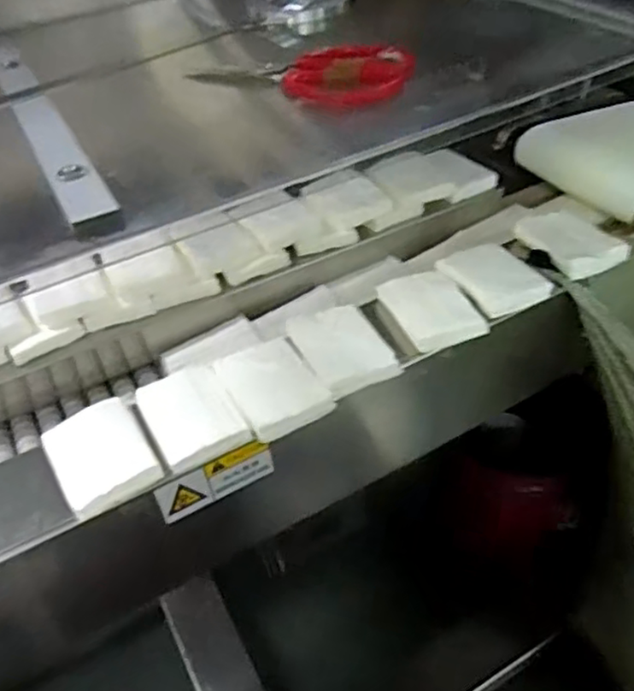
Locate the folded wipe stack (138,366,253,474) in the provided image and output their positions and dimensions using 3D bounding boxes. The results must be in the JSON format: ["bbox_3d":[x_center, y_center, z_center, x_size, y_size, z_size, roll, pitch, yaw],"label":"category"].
[{"bbox_3d":[-0.113,0.058,0.574,0.073,0.019,0.102,-25,46,-19],"label":"folded wipe stack"}]

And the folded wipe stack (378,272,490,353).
[{"bbox_3d":[0.113,-0.037,0.658,0.072,0.020,0.103,-19,45,-14],"label":"folded wipe stack"}]

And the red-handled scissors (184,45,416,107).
[{"bbox_3d":[-0.009,-0.213,0.521,0.169,0.023,0.073,-1,43,6],"label":"red-handled scissors"}]

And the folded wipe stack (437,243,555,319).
[{"bbox_3d":[0.181,-0.075,0.679,0.074,0.015,0.101,-24,46,-19],"label":"folded wipe stack"}]

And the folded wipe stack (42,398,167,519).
[{"bbox_3d":[-0.183,0.089,0.554,0.077,0.020,0.107,-26,47,-20],"label":"folded wipe stack"}]

